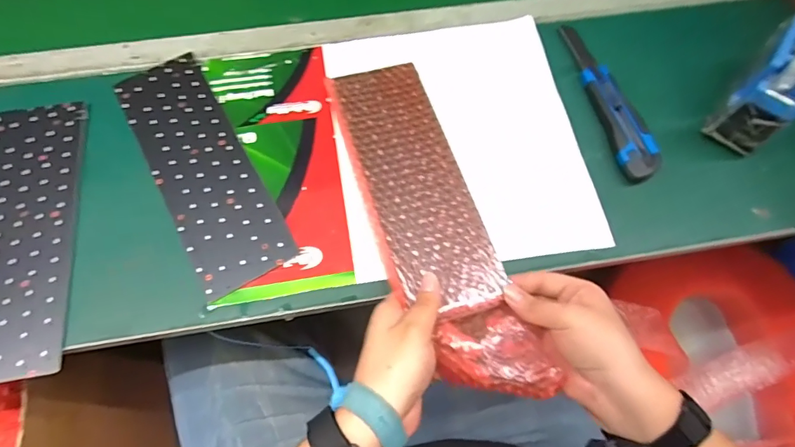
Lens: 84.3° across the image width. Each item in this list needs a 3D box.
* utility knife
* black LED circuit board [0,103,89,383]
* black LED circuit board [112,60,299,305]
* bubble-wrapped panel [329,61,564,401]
[{"bbox_3d":[0.230,-0.139,0.477,0.036,0.016,0.199,-12,69,-6],"label":"utility knife"},{"bbox_3d":[-0.360,0.006,0.423,0.095,0.004,0.276,-8,69,-6],"label":"black LED circuit board"},{"bbox_3d":[-0.203,-0.063,0.451,0.090,0.009,0.276,-28,69,-12],"label":"black LED circuit board"},{"bbox_3d":[0.026,-0.011,0.415,0.103,0.024,0.355,-20,68,-8],"label":"bubble-wrapped panel"}]

